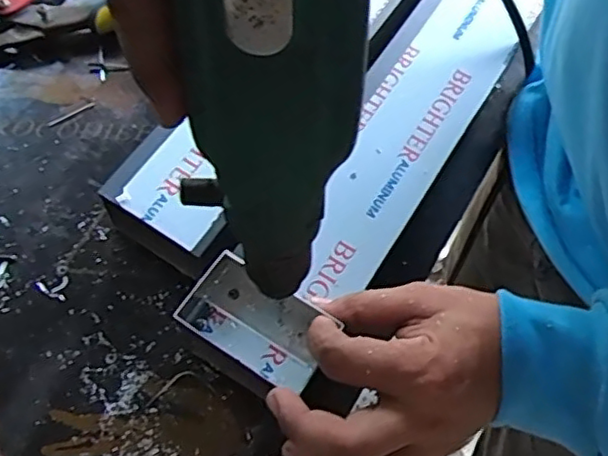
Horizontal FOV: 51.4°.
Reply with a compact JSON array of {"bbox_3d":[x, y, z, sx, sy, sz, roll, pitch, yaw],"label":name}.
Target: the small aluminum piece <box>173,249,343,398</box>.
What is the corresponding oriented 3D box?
[{"bbox_3d":[-0.026,0.051,0.345,0.079,0.008,0.049,32,67,13],"label":"small aluminum piece"}]

